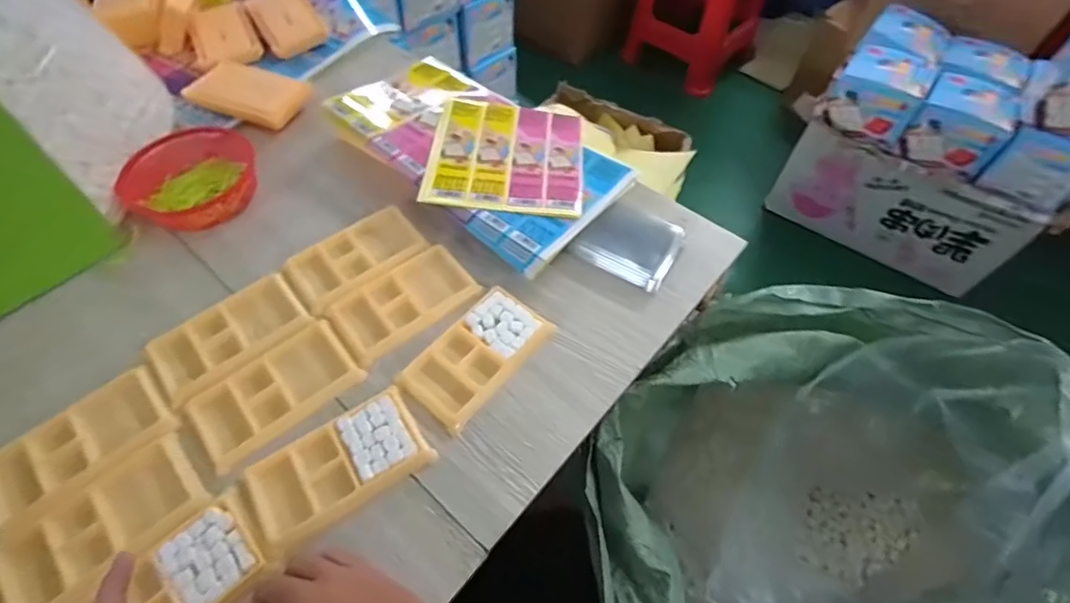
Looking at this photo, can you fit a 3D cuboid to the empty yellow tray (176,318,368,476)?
[{"bbox_3d":[-0.231,0.079,0.450,0.137,0.015,0.083,-37,63,-21],"label":"empty yellow tray"}]

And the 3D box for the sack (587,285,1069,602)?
[{"bbox_3d":[0.271,0.222,0.534,0.404,0.336,0.398,20,59,13],"label":"sack"}]

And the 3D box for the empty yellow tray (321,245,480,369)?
[{"bbox_3d":[-0.128,0.002,0.503,0.136,0.023,0.078,-34,63,-20],"label":"empty yellow tray"}]

